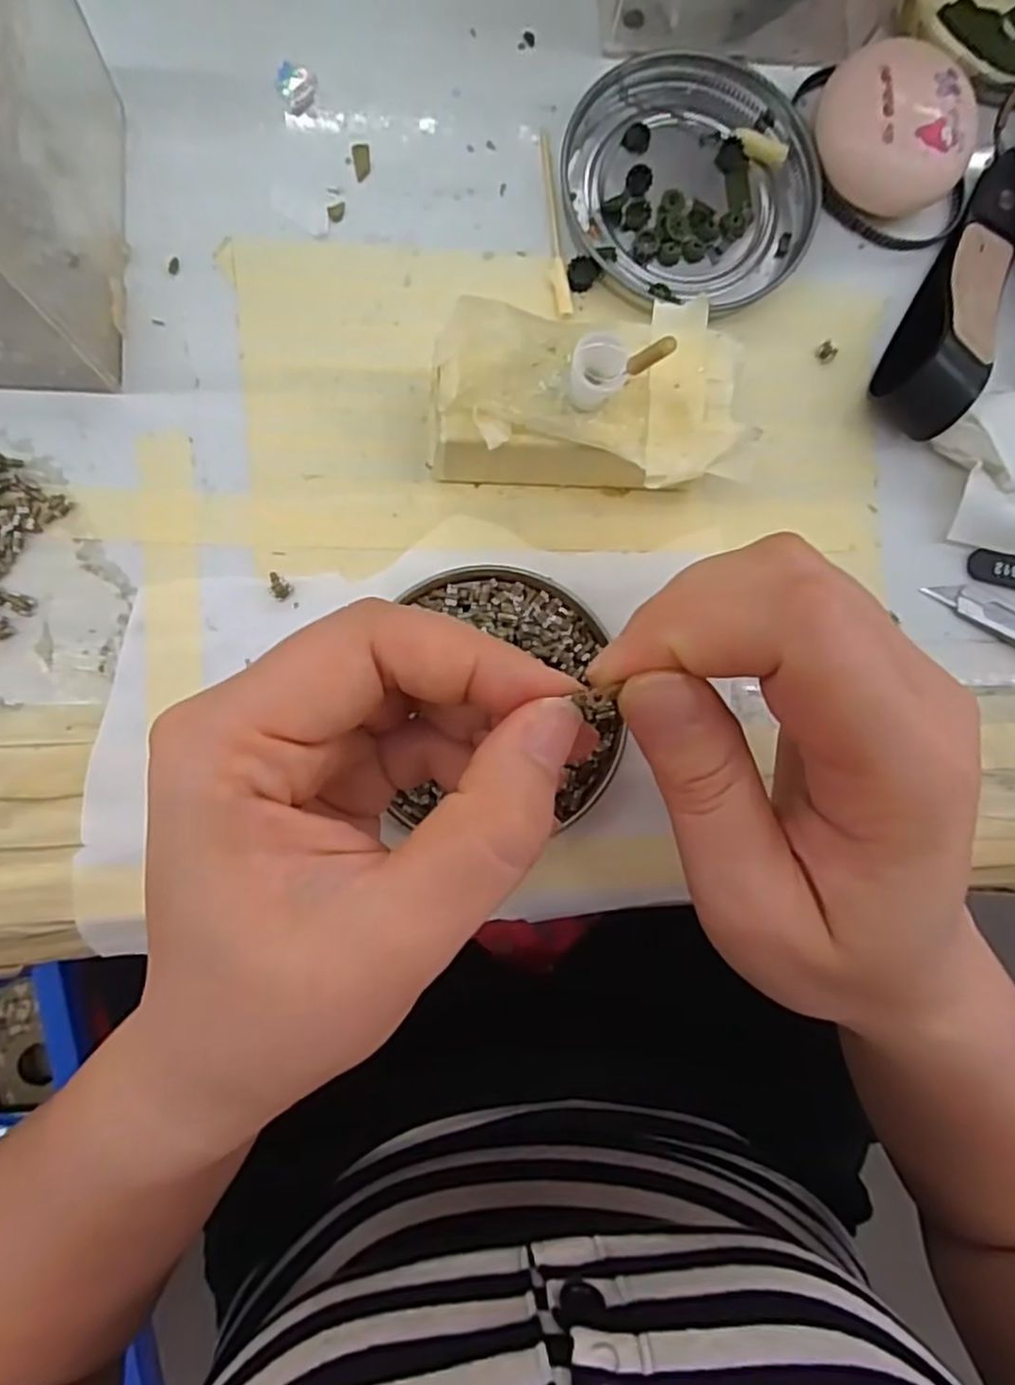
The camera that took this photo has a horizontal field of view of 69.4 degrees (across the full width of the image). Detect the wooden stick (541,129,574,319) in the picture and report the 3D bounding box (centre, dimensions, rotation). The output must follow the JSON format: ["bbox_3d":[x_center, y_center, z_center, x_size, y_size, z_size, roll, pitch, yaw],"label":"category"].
[{"bbox_3d":[0.014,-0.144,0.224,0.006,0.004,0.060,-7,89,-6],"label":"wooden stick"}]

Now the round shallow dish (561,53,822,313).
[{"bbox_3d":[0.057,-0.158,0.227,0.075,0.008,0.073,0,89,-6],"label":"round shallow dish"}]

